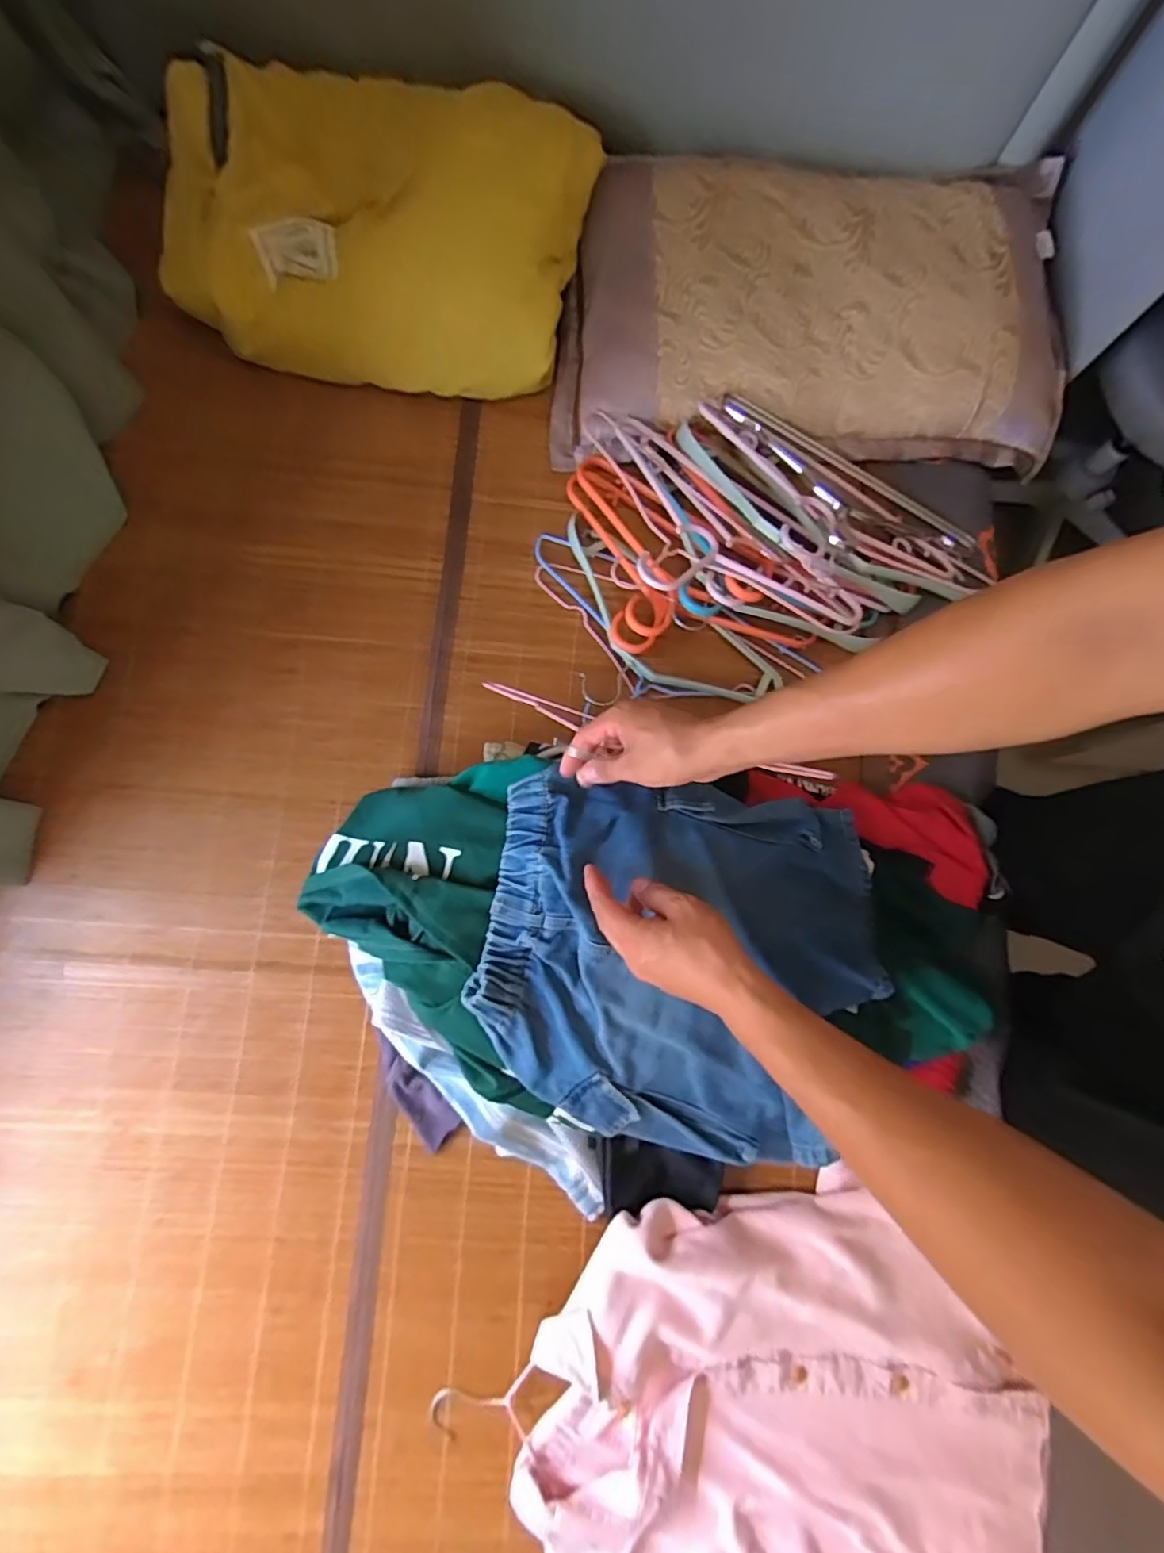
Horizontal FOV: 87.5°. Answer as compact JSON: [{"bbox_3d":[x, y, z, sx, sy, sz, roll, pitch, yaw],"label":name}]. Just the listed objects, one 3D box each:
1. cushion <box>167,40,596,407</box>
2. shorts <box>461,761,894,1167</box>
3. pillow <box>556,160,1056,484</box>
[{"bbox_3d":[-0.254,-0.680,0.777,0.498,0.203,0.268,4,80,-3],"label":"cushion"},{"bbox_3d":[0.103,0.185,0.617,0.401,0.094,0.401,0,90,-10],"label":"shorts"},{"bbox_3d":[0.334,-0.658,0.842,0.732,0.099,0.423,-1,80,-1],"label":"pillow"}]

